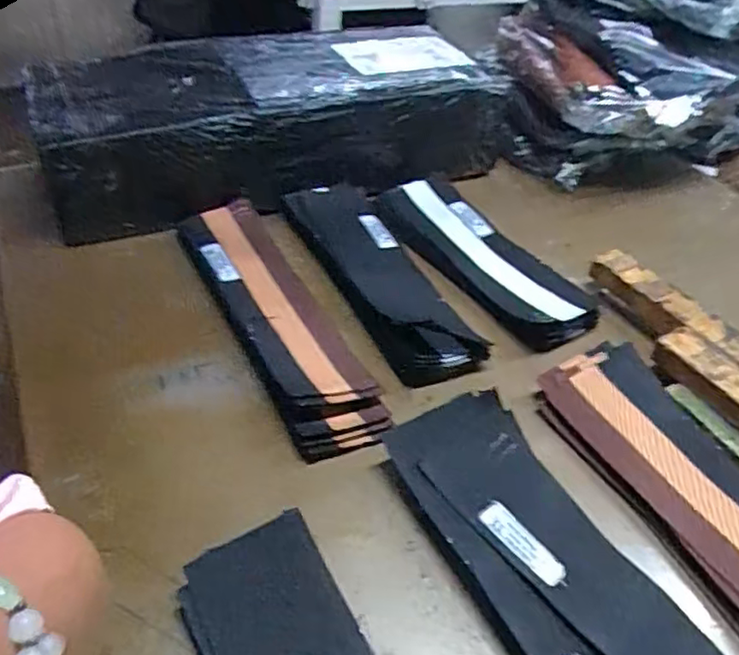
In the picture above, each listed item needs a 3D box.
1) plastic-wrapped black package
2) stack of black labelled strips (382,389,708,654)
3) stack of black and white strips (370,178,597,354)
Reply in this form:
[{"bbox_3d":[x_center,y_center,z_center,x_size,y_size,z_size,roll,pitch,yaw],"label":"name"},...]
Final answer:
[{"bbox_3d":[-0.104,-0.244,0.746,0.503,0.113,0.223,-10,43,-17],"label":"plastic-wrapped black package"},{"bbox_3d":[0.135,0.168,0.394,0.124,0.055,0.317,-18,46,-24],"label":"stack of black labelled strips"},{"bbox_3d":[0.109,-0.078,0.666,0.101,0.033,0.280,-18,46,-24],"label":"stack of black and white strips"}]

